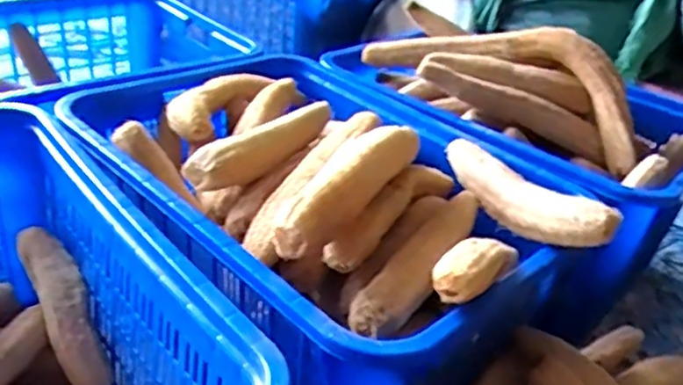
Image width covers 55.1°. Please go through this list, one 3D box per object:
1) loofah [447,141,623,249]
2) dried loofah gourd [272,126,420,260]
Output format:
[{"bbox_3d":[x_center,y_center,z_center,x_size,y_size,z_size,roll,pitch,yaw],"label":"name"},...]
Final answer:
[{"bbox_3d":[0.253,-0.013,0.994,0.061,0.099,0.366,-8,33,-25],"label":"loofah"},{"bbox_3d":[0.010,-0.022,0.902,0.082,0.064,0.344,19,32,20],"label":"dried loofah gourd"}]

